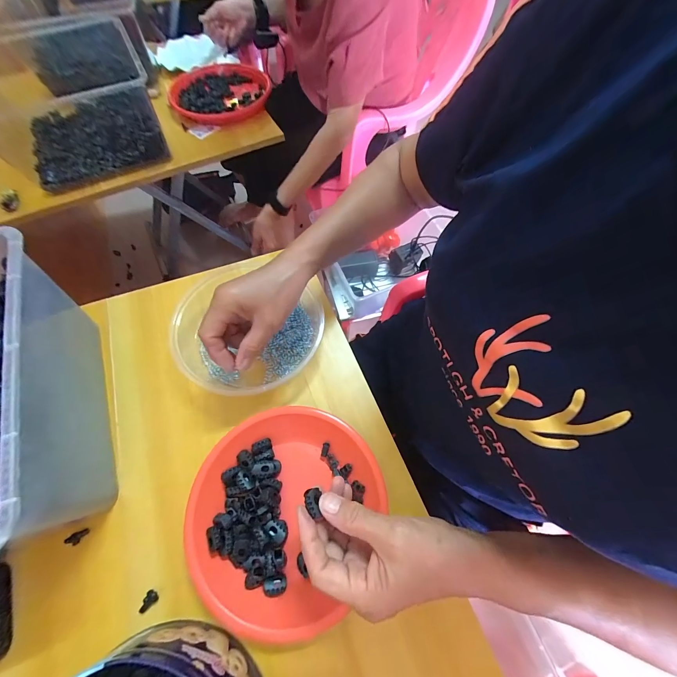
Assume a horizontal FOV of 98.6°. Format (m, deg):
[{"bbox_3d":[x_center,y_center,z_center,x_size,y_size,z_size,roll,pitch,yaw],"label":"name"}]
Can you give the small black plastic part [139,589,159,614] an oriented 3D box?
[{"bbox_3d":[-0.181,0.248,0.274,0.017,0.006,0.012,-39,71,-18],"label":"small black plastic part"}]

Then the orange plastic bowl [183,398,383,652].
[{"bbox_3d":[-0.053,0.176,0.306,0.191,0.032,0.199,26,66,11],"label":"orange plastic bowl"}]

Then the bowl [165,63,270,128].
[{"bbox_3d":[-0.301,-0.625,0.741,0.240,0.049,0.284,-17,65,-10],"label":"bowl"}]

